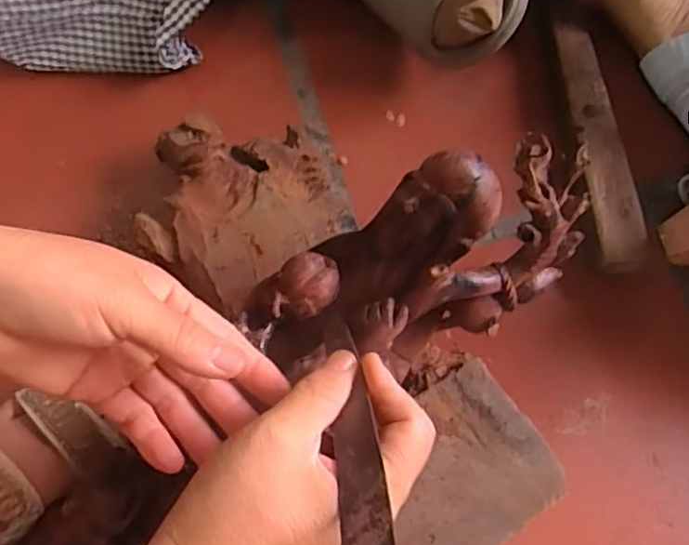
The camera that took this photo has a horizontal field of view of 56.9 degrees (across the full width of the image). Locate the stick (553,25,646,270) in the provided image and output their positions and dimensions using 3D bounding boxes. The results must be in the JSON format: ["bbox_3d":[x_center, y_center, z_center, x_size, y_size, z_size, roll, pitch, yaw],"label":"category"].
[{"bbox_3d":[0.213,-0.107,0.544,0.038,0.034,0.224,-4,69,0],"label":"stick"}]

